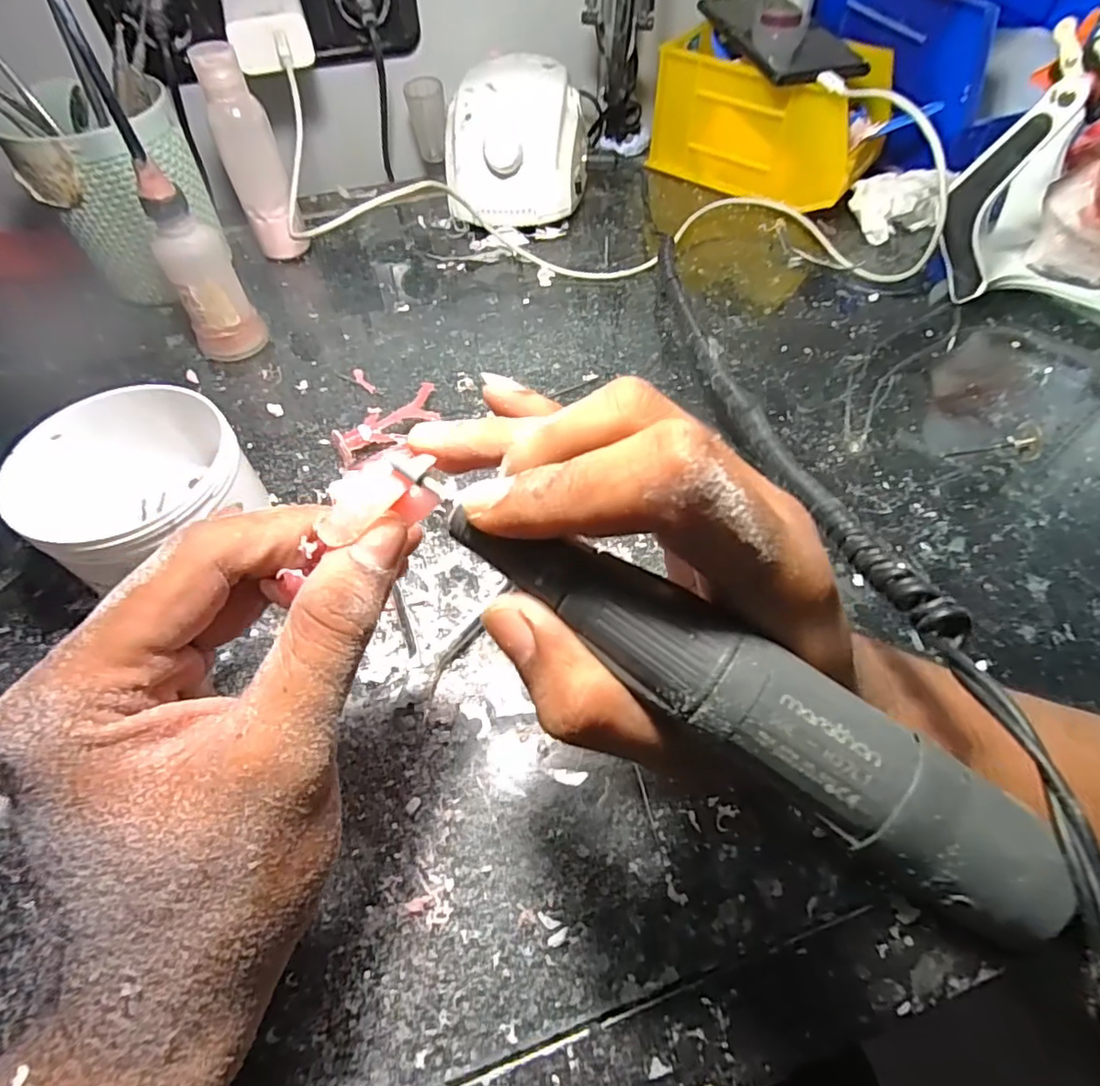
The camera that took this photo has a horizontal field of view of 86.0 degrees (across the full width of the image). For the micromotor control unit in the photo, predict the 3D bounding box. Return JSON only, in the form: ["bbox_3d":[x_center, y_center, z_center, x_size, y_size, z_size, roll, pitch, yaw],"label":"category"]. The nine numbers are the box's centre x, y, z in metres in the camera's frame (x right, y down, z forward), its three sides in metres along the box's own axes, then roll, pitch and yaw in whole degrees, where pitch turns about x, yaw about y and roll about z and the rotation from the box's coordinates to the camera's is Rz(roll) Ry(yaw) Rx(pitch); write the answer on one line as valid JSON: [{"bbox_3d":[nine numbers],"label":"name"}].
[{"bbox_3d":[-0.025,-0.315,0.469,0.109,0.080,0.134,-2,56,-1],"label":"micromotor control unit"}]

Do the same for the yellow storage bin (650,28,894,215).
[{"bbox_3d":[0.182,-0.350,0.487,0.167,0.089,0.103,35,63,21],"label":"yellow storage bin"}]

